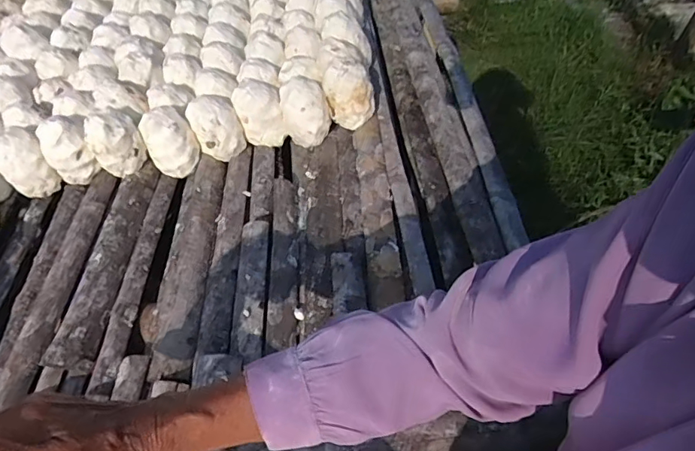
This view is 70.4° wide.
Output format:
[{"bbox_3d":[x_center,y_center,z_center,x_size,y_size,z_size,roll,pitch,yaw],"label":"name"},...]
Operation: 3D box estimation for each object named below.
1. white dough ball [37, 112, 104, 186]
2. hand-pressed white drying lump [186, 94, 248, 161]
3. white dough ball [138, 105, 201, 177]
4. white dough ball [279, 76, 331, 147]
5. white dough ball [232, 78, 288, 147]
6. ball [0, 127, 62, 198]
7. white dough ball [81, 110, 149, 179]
[{"bbox_3d":[-0.452,-0.130,0.810,0.082,0.101,0.075,-2,50,3],"label":"white dough ball"},{"bbox_3d":[-0.223,-0.169,0.841,0.077,0.086,0.073,-23,53,-14],"label":"hand-pressed white drying lump"},{"bbox_3d":[-0.296,-0.140,0.825,0.079,0.096,0.070,-23,53,-14],"label":"white dough ball"},{"bbox_3d":[-0.074,-0.195,0.841,0.075,0.097,0.082,-2,50,3],"label":"white dough ball"},{"bbox_3d":[-0.152,-0.196,0.853,0.075,0.090,0.081,-2,50,3],"label":"white dough ball"},{"bbox_3d":[-0.525,-0.098,0.803,0.070,0.104,0.065,-2,50,3],"label":"ball"},{"bbox_3d":[-0.375,-0.131,0.802,0.079,0.103,0.060,-27,54,-17],"label":"white dough ball"}]

